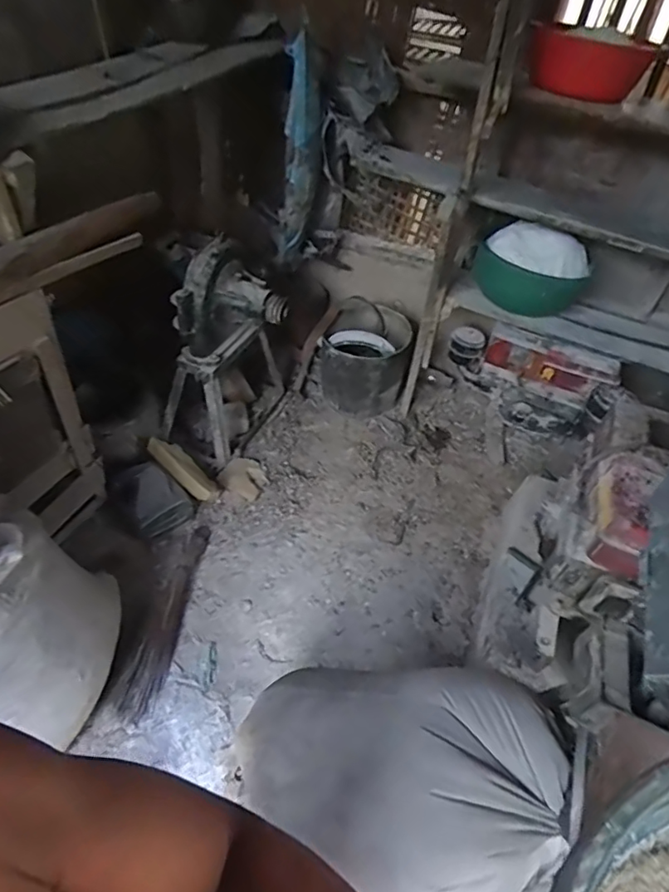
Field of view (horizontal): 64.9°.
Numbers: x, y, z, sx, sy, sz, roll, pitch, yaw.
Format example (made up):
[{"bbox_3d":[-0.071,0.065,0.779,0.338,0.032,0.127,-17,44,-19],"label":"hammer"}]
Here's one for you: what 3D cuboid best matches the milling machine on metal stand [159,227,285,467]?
[{"bbox_3d":[-0.352,-0.325,1.884,0.540,0.727,0.265,-27,54,-29],"label":"milling machine on metal stand"}]

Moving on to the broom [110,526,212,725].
[{"bbox_3d":[-0.492,0.483,1.575,0.126,0.092,0.608,11,45,5],"label":"broom"}]

